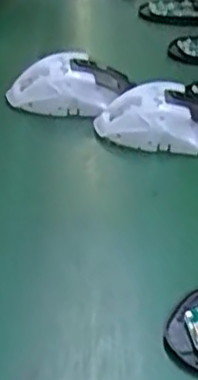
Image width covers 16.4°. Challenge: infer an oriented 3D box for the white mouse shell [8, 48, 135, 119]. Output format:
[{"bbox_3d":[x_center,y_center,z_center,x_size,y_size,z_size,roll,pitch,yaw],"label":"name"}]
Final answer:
[{"bbox_3d":[-0.025,-0.096,0.611,0.109,0.038,0.066,2,35,0],"label":"white mouse shell"}]

